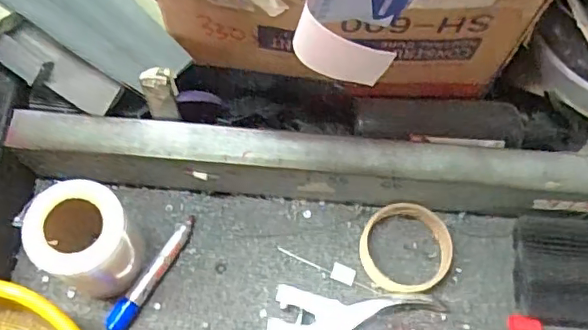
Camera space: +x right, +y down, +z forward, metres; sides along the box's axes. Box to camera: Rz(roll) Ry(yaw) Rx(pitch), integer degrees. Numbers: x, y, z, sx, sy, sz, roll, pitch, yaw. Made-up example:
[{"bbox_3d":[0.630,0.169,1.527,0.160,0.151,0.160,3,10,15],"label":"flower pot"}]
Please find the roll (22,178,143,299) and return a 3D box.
[{"bbox_3d":[-0.178,0.067,0.503,0.074,0.105,0.077,1,66,-2],"label":"roll"}]

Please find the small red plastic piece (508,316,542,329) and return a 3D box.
[{"bbox_3d":[0.215,0.149,0.530,0.029,0.011,0.016,7,66,1],"label":"small red plastic piece"}]

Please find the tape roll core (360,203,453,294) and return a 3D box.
[{"bbox_3d":[0.107,0.081,0.549,0.087,0.022,0.083,1,66,-2],"label":"tape roll core"}]

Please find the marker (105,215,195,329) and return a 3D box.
[{"bbox_3d":[-0.132,0.101,0.534,0.018,0.019,0.125,28,71,9],"label":"marker"}]

